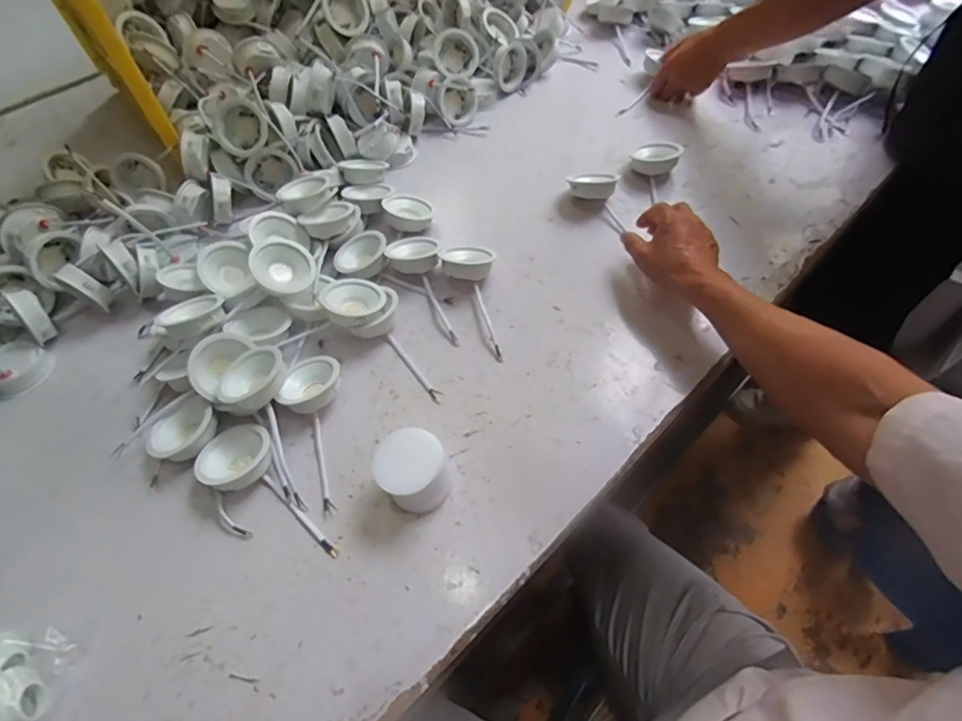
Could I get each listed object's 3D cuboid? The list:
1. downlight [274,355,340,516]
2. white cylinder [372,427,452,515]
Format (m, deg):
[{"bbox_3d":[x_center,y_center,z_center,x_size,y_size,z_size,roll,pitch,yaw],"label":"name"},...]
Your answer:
[{"bbox_3d":[-0.177,0.069,0.523,0.057,0.034,0.161,-5,56,0],"label":"downlight"},{"bbox_3d":[-0.062,0.104,0.479,0.061,0.060,0.059,-2,56,3],"label":"white cylinder"}]

